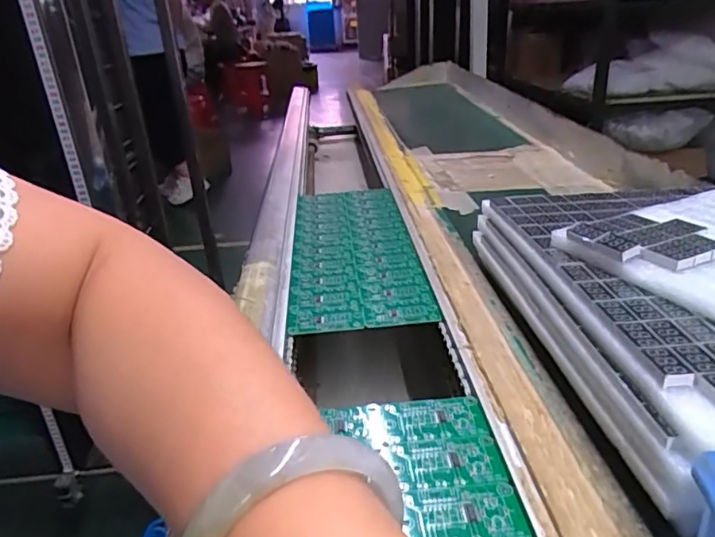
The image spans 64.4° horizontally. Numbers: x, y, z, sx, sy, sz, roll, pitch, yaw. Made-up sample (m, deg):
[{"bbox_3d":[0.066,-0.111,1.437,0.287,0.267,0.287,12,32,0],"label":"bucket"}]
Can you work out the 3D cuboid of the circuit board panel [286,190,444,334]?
[{"bbox_3d":[-0.008,-0.030,0.632,0.125,0.008,0.375,-5,23,-2],"label":"circuit board panel"}]

